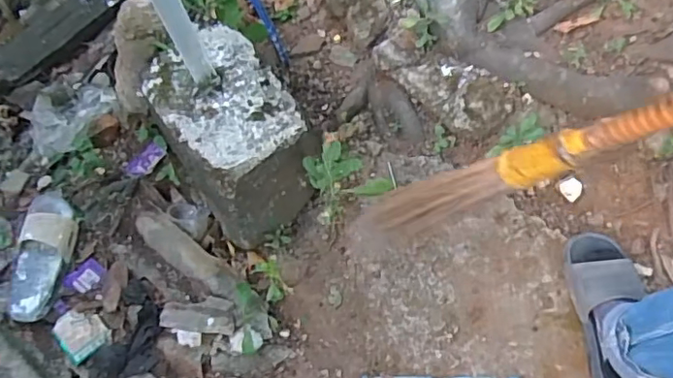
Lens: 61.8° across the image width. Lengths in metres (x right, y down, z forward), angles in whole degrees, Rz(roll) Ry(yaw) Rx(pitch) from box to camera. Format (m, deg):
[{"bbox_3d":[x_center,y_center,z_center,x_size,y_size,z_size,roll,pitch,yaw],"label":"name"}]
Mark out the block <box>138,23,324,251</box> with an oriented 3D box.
[{"bbox_3d":[-0.193,-0.093,1.075,0.225,0.244,0.314,-30,65,-11],"label":"block"}]

